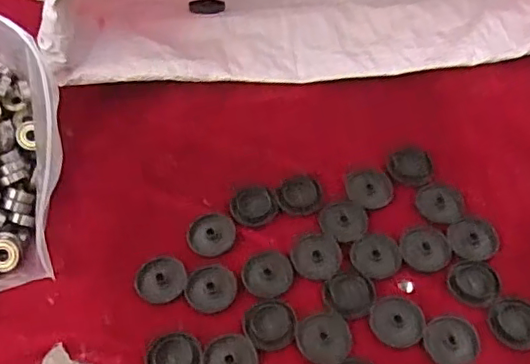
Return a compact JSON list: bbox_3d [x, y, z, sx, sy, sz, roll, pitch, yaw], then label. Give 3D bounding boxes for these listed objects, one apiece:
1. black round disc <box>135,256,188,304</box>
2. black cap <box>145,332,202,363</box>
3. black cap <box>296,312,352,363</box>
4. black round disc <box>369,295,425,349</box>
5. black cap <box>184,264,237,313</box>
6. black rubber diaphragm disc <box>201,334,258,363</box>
[{"bbox_3d":[-0.069,0.063,0.392,0.033,0.004,0.033,-1,53,1],"label":"black round disc"},{"bbox_3d":[-0.055,0.107,0.360,0.032,0.008,0.030,-1,53,1],"label":"black cap"},{"bbox_3d":[0.036,0.096,0.365,0.032,0.004,0.033,-1,53,1],"label":"black cap"},{"bbox_3d":[0.082,0.085,0.370,0.032,0.004,0.034,-1,53,1],"label":"black round disc"},{"bbox_3d":[-0.035,0.068,0.387,0.033,0.004,0.032,-1,53,1],"label":"black cap"},{"bbox_3d":[-0.021,0.107,0.358,0.033,0.004,0.032,-1,53,1],"label":"black rubber diaphragm disc"}]

